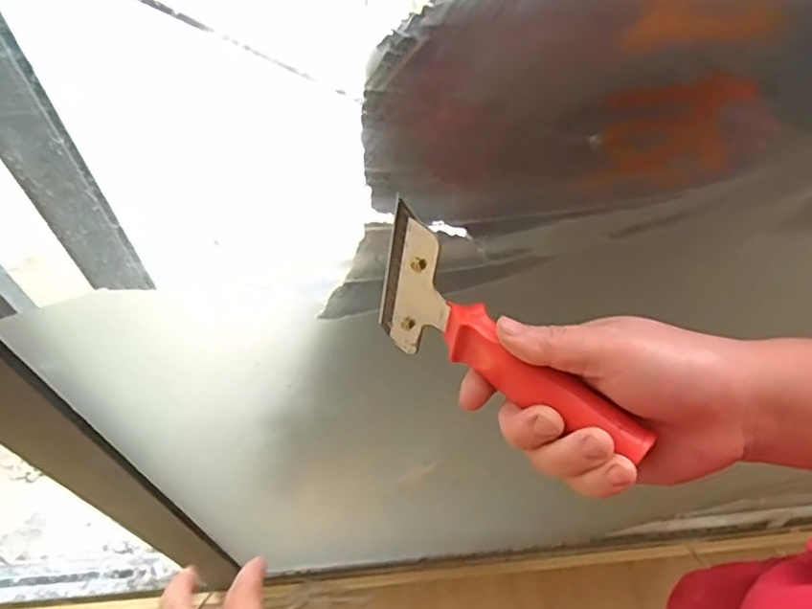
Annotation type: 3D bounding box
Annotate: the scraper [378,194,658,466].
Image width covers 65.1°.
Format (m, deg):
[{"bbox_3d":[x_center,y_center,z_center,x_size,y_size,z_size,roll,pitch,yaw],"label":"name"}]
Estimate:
[{"bbox_3d":[0.047,0.024,0.322,0.156,0.088,0.020,36,63,24],"label":"scraper"}]

